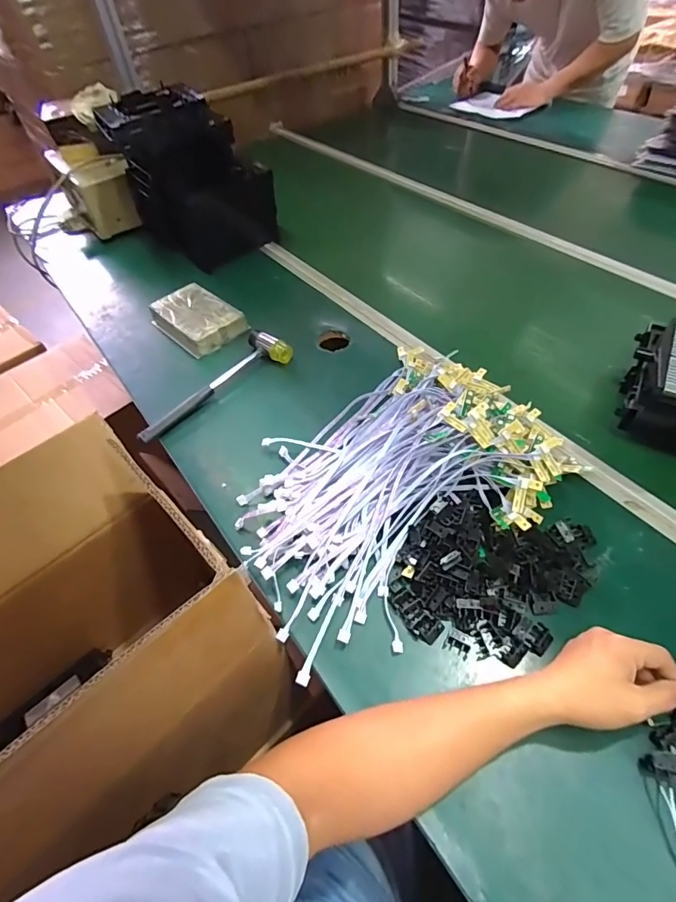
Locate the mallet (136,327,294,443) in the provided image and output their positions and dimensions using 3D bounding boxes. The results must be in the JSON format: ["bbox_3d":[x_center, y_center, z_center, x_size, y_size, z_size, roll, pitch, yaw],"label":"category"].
[{"bbox_3d":[-0.187,-0.096,0.692,0.078,0.036,0.264,31,59,26],"label":"mallet"}]

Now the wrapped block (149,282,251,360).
[{"bbox_3d":[-0.252,-0.233,0.809,0.108,0.046,0.170,-37,57,-23],"label":"wrapped block"}]

